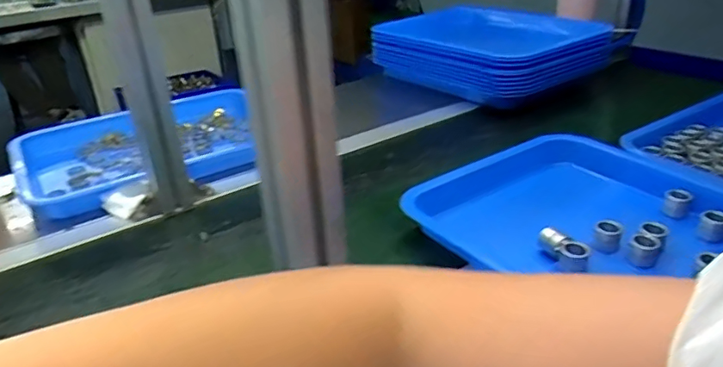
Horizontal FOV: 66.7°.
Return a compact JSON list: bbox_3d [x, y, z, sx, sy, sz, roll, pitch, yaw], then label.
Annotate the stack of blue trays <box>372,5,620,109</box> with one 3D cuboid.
[{"bbox_3d":[0.243,-0.272,1.107,0.289,0.106,0.383,-20,32,-31],"label":"stack of blue trays"}]

